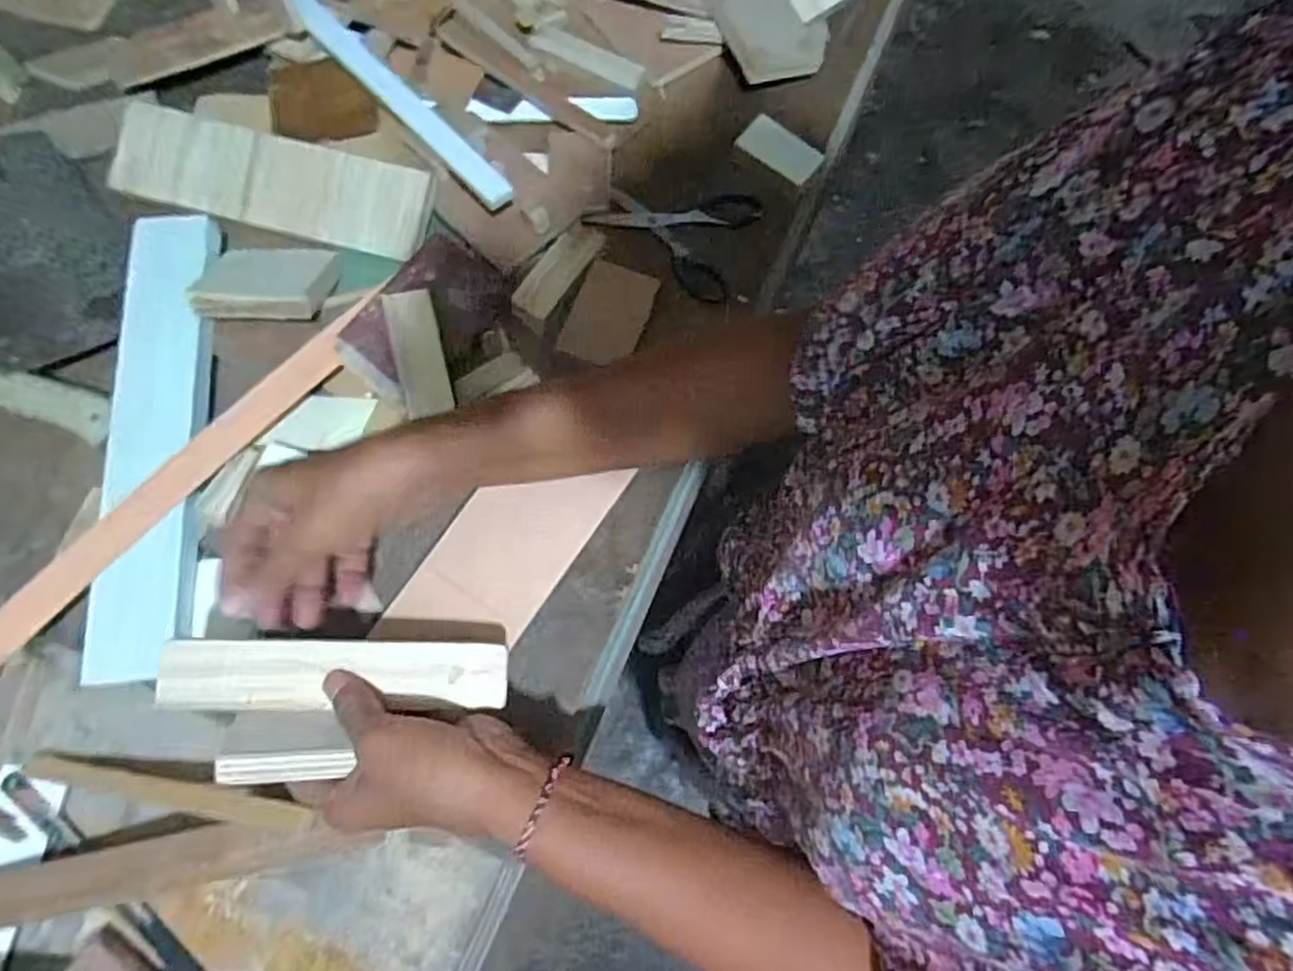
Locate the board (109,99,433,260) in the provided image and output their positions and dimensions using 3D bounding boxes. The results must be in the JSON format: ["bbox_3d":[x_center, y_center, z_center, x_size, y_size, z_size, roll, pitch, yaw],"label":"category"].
[{"bbox_3d":[-0.275,-0.224,0.511,0.230,0.009,0.066,14,95,1],"label":"board"}]

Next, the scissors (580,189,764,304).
[{"bbox_3d":[0.026,-0.199,0.527,0.119,0.012,0.095,32,73,7],"label":"scissors"}]

